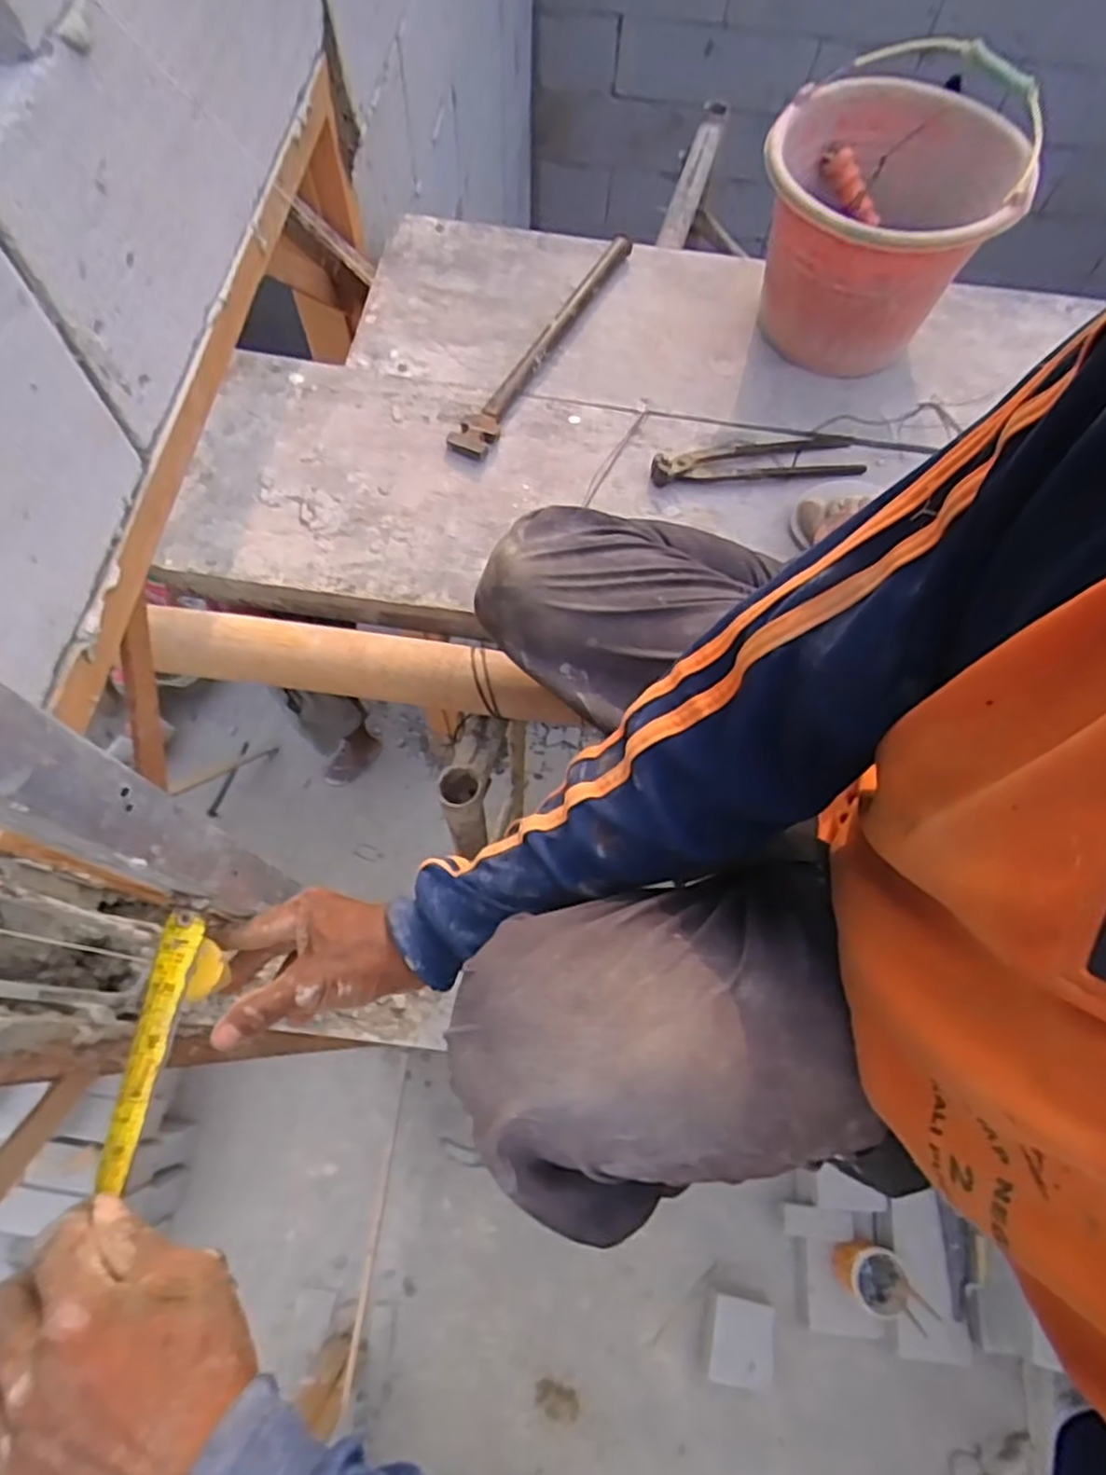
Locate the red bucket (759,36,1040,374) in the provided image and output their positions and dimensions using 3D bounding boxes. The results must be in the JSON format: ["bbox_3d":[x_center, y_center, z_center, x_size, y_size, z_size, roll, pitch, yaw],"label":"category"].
[{"bbox_3d":[0.358,-0.568,0.817,0.240,0.199,0.309,27,69,9],"label":"red bucket"}]

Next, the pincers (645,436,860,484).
[{"bbox_3d":[0.228,-0.314,0.804,0.244,0.025,0.062,-5,67,-5],"label":"pincers"}]

